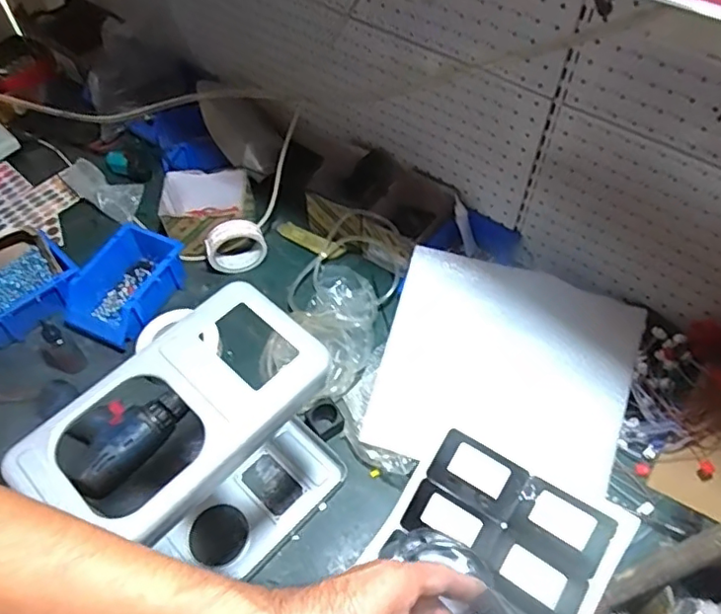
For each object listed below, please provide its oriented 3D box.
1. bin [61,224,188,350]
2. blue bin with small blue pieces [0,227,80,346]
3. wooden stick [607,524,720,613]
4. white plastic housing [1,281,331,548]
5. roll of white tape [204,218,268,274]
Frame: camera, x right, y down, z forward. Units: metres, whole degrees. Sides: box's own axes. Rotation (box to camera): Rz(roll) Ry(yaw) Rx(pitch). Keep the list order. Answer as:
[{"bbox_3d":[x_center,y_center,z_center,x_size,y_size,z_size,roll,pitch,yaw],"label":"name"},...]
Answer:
[{"bbox_3d":[-0.373,-0.032,0.920,0.126,0.085,0.186,27,59,19],"label":"bin"},{"bbox_3d":[-0.536,-0.035,0.867,0.186,0.111,0.104,-34,60,-21],"label":"blue bin with small blue pieces"},{"bbox_3d":[0.335,0.246,0.574,0.022,0.214,0.030,10,42,-42],"label":"wooden stick"},{"bbox_3d":[-0.153,0.088,0.491,0.139,0.038,0.252,38,63,24],"label":"white plastic housing"},{"bbox_3d":[-0.204,-0.102,0.939,0.094,0.089,0.030,-15,55,-10],"label":"roll of white tape"}]

